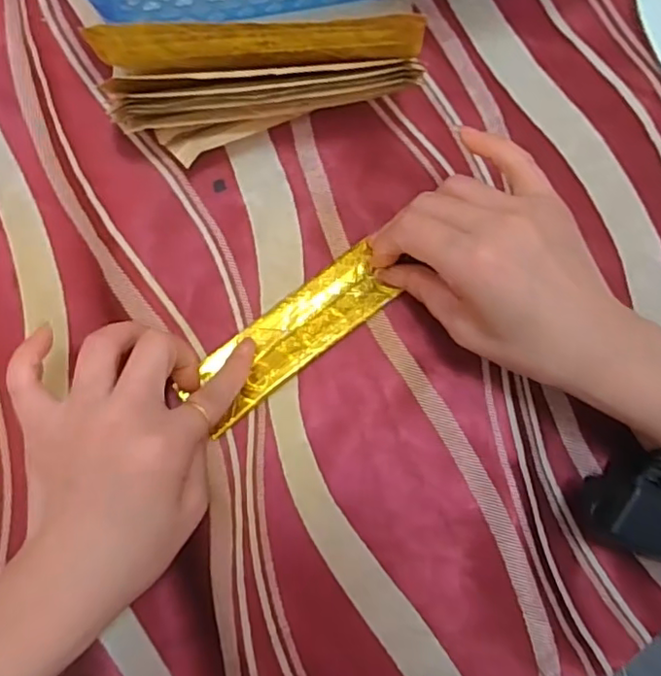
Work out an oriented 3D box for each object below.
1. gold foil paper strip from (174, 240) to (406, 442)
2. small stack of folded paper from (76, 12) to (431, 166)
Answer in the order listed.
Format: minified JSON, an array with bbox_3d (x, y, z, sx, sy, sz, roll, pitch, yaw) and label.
[{"bbox_3d":[-0.018,-0.003,0.319,0.114,0.005,0.037,-41,87,-12],"label":"gold foil paper strip"},{"bbox_3d":[-0.033,-0.117,0.302,0.150,0.073,0.043,0,82,-5],"label":"small stack of folded paper"}]

